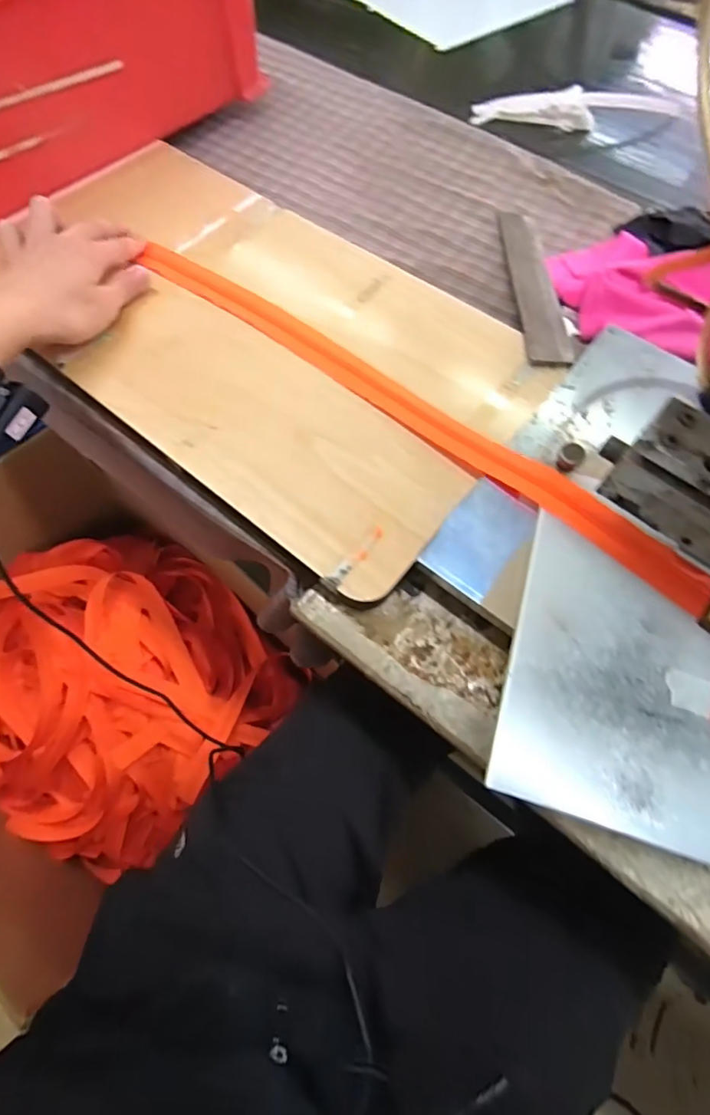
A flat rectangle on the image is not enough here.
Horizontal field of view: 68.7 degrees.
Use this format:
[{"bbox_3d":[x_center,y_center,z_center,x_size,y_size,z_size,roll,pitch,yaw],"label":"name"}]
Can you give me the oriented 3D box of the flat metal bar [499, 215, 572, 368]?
[{"bbox_3d":[0.175,-0.273,0.515,0.036,0.011,0.242,0,58,3],"label":"flat metal bar"}]

